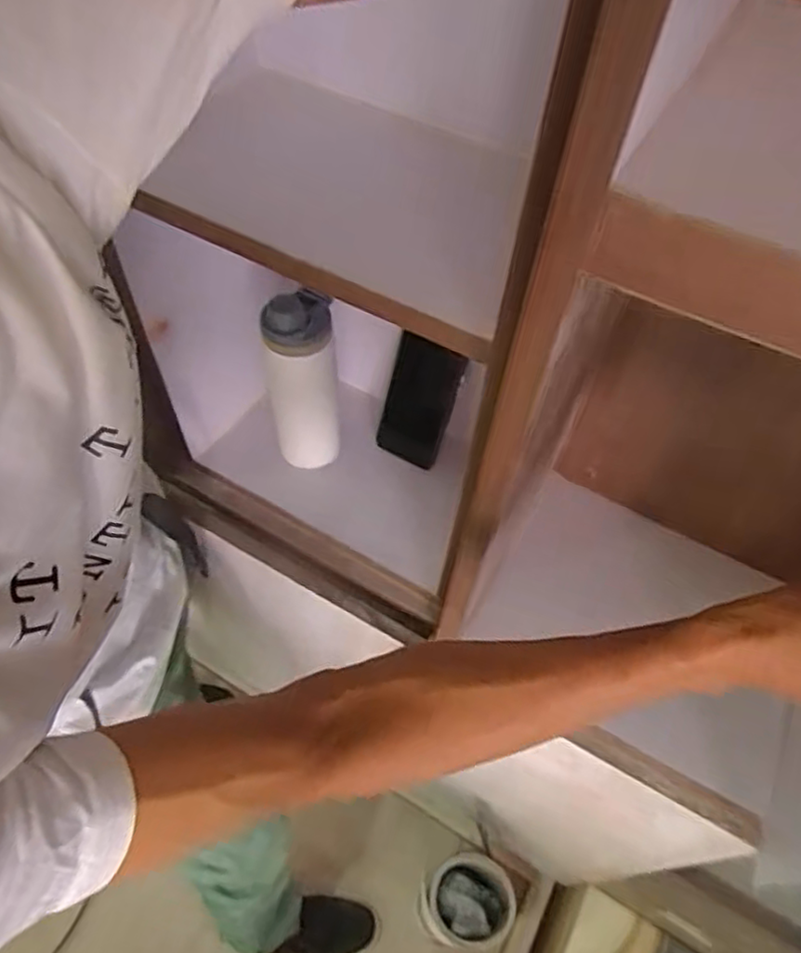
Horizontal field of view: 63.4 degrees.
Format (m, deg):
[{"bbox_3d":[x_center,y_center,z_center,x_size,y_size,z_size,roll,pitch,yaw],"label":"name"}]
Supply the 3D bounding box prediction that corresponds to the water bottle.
[{"bbox_3d":[-0.101,-0.095,0.674,0.077,0.211,0.060,-4,56,-5],"label":"water bottle"}]

